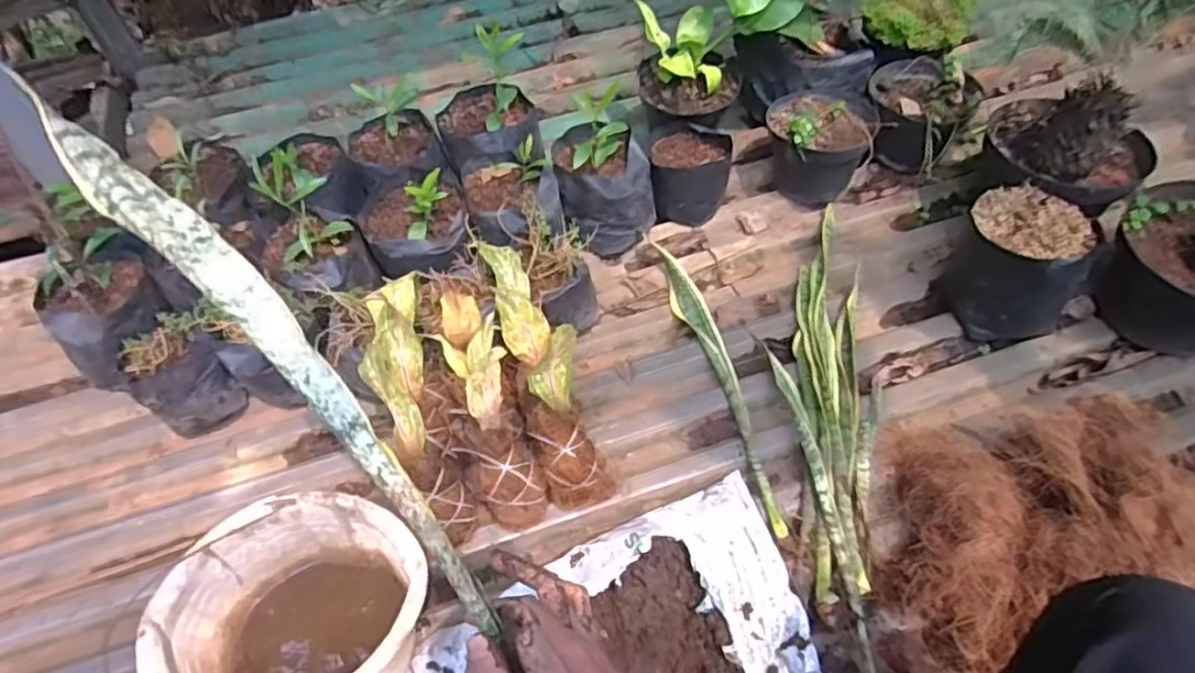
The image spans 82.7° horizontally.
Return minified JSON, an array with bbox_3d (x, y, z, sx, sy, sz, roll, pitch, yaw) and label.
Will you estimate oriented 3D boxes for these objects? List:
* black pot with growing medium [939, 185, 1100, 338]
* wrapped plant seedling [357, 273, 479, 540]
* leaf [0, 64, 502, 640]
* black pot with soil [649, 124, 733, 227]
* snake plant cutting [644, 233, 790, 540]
[{"bbox_3d":[0.600,-0.103,0.964,0.174,0.176,0.167,0,56,0],"label":"black pot with growing medium"},{"bbox_3d":[-0.224,0.092,0.833,0.084,0.086,0.338,-17,83,-12],"label":"wrapped plant seedling"},{"bbox_3d":[-0.178,0.027,0.407,0.041,0.025,0.395,-42,102,-26],"label":"leaf"},{"bbox_3d":[0.152,-0.268,1.130,0.128,0.110,0.120,0,56,0],"label":"black pot with soil"},{"bbox_3d":[0.175,0.047,0.962,0.052,0.027,0.484,-12,57,-8],"label":"snake plant cutting"}]

